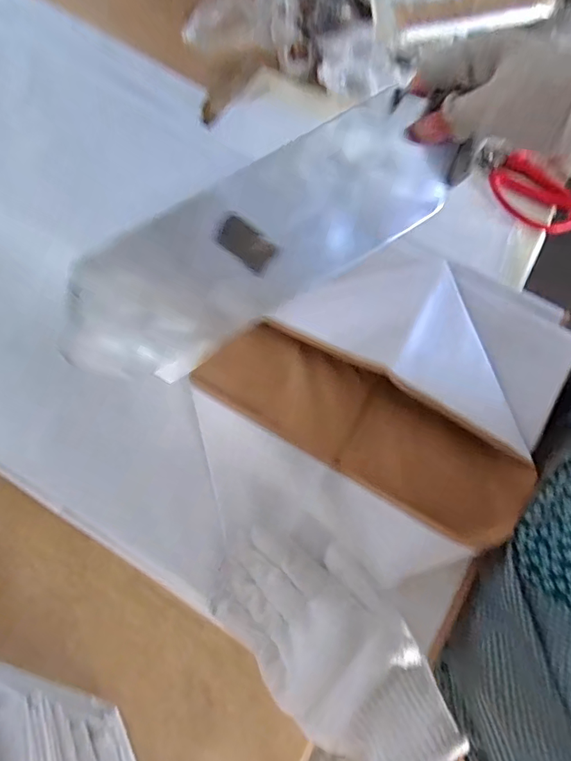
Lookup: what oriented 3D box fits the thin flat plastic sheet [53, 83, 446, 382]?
[{"bbox_3d":[-0.014,-0.102,0.325,0.299,0.102,0.011,-33,32,-7],"label":"thin flat plastic sheet"}]

